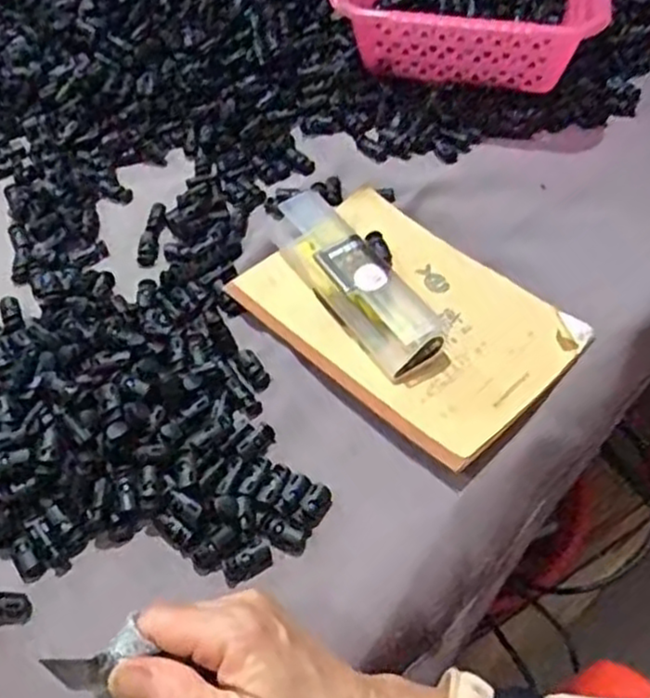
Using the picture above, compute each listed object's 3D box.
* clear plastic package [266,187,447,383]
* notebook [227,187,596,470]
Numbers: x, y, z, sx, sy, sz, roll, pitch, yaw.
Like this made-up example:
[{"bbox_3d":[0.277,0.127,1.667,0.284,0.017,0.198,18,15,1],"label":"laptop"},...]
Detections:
[{"bbox_3d":[0.018,-0.049,0.488,0.043,0.034,0.156,-28,58,-20],"label":"clear plastic package"},{"bbox_3d":[0.053,-0.026,0.491,0.144,0.018,0.208,-39,62,-24],"label":"notebook"}]

